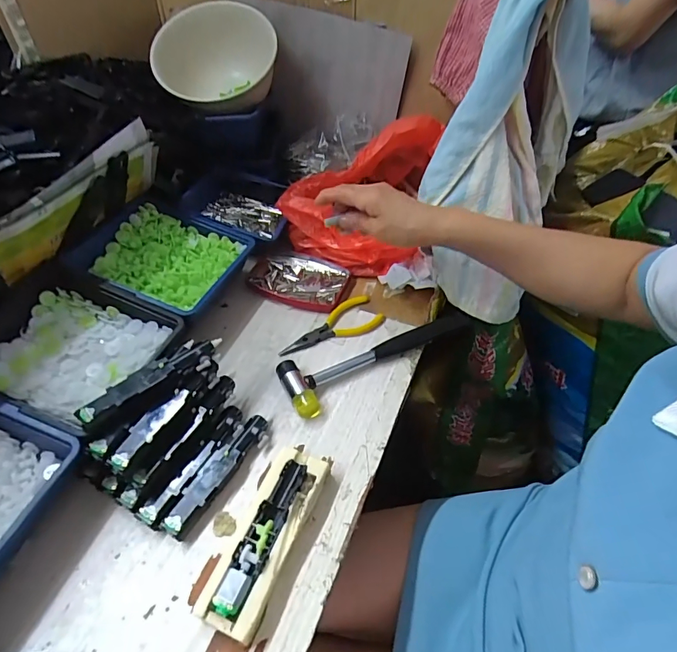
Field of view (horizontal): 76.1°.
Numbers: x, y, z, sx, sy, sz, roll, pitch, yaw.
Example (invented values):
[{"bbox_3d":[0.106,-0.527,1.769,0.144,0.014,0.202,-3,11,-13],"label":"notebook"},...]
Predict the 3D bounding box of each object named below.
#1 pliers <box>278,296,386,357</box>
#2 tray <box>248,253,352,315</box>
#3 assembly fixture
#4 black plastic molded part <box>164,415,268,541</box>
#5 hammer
[{"bbox_3d":[-0.007,0.004,0.498,0.127,0.009,0.046,-27,54,-24],"label":"pliers"},{"bbox_3d":[-0.049,-0.058,0.550,0.128,0.015,0.082,18,50,14],"label":"tray"},{"bbox_3d":[-0.058,0.164,0.347,0.052,0.029,0.139,19,50,15],"label":"assembly fixture"},{"bbox_3d":[-0.103,0.128,0.381,0.027,0.020,0.119,26,52,20],"label":"black plastic molded part"},{"bbox_3d":[0.043,0.024,0.474,0.225,0.024,0.062,-25,53,-22],"label":"hammer"}]

